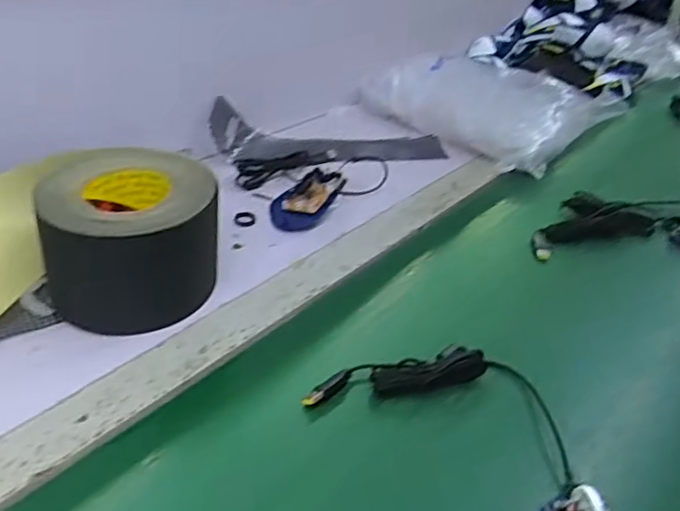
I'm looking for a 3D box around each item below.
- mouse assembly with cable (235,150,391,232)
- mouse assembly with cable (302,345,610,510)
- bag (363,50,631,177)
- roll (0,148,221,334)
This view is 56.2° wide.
[{"bbox_3d":[-0.032,-0.099,0.787,0.170,0.031,0.155,-14,44,-33],"label":"mouse assembly with cable"},{"bbox_3d":[0.122,0.143,0.456,0.152,0.043,0.274,-23,49,-40],"label":"mouse assembly with cable"},{"bbox_3d":[0.237,-0.252,1.016,0.328,0.079,0.269,37,41,29],"label":"bag"},{"bbox_3d":[-0.259,0.004,0.516,0.321,0.097,0.153,-16,45,-35],"label":"roll"}]

